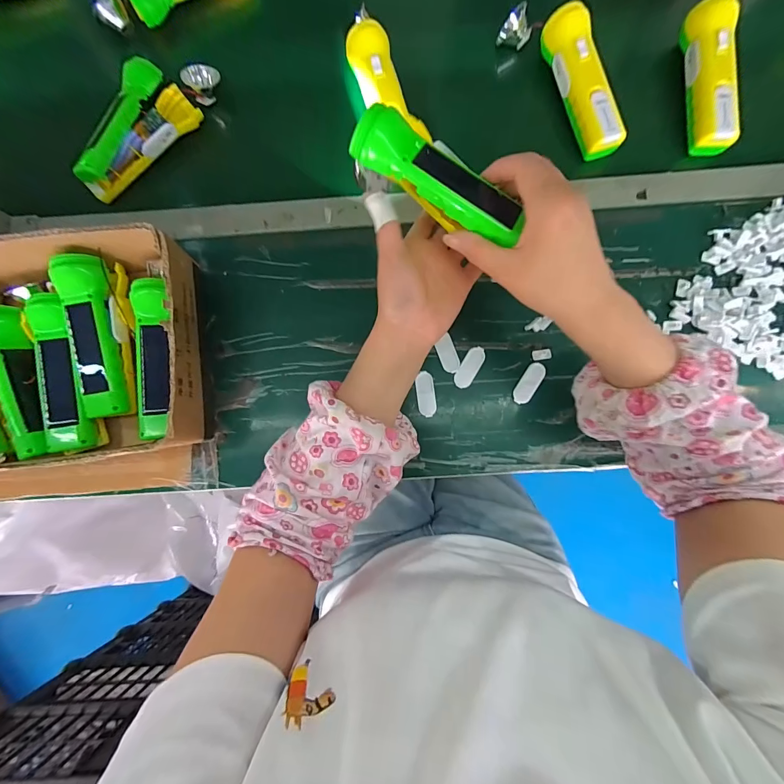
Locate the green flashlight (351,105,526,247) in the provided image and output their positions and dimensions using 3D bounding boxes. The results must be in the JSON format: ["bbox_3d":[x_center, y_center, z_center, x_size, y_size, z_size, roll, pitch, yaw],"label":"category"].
[{"bbox_3d":[0.039,-0.167,0.277,0.140,0.032,0.046,29,84,-9],"label":"green flashlight"}]

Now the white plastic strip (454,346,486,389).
[{"bbox_3d":[0.088,-0.028,0.396,0.020,0.004,0.050,32,83,5],"label":"white plastic strip"}]

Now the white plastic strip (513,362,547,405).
[{"bbox_3d":[0.155,-0.010,0.394,0.020,0.005,0.052,32,83,5],"label":"white plastic strip"}]

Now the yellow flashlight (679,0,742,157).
[{"bbox_3d":[0.373,-0.368,0.410,0.045,0.041,0.172,-1,81,1],"label":"yellow flashlight"}]

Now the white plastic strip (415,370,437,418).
[{"bbox_3d":[0.038,0.002,0.393,0.021,0.004,0.050,-7,81,0],"label":"white plastic strip"}]

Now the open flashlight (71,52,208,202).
[{"bbox_3d":[-0.313,-0.308,0.416,0.092,0.043,0.166,35,84,6],"label":"open flashlight"}]

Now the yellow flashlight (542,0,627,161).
[{"bbox_3d":[0.225,-0.363,0.413,0.045,0.041,0.173,-18,82,-2],"label":"yellow flashlight"}]

